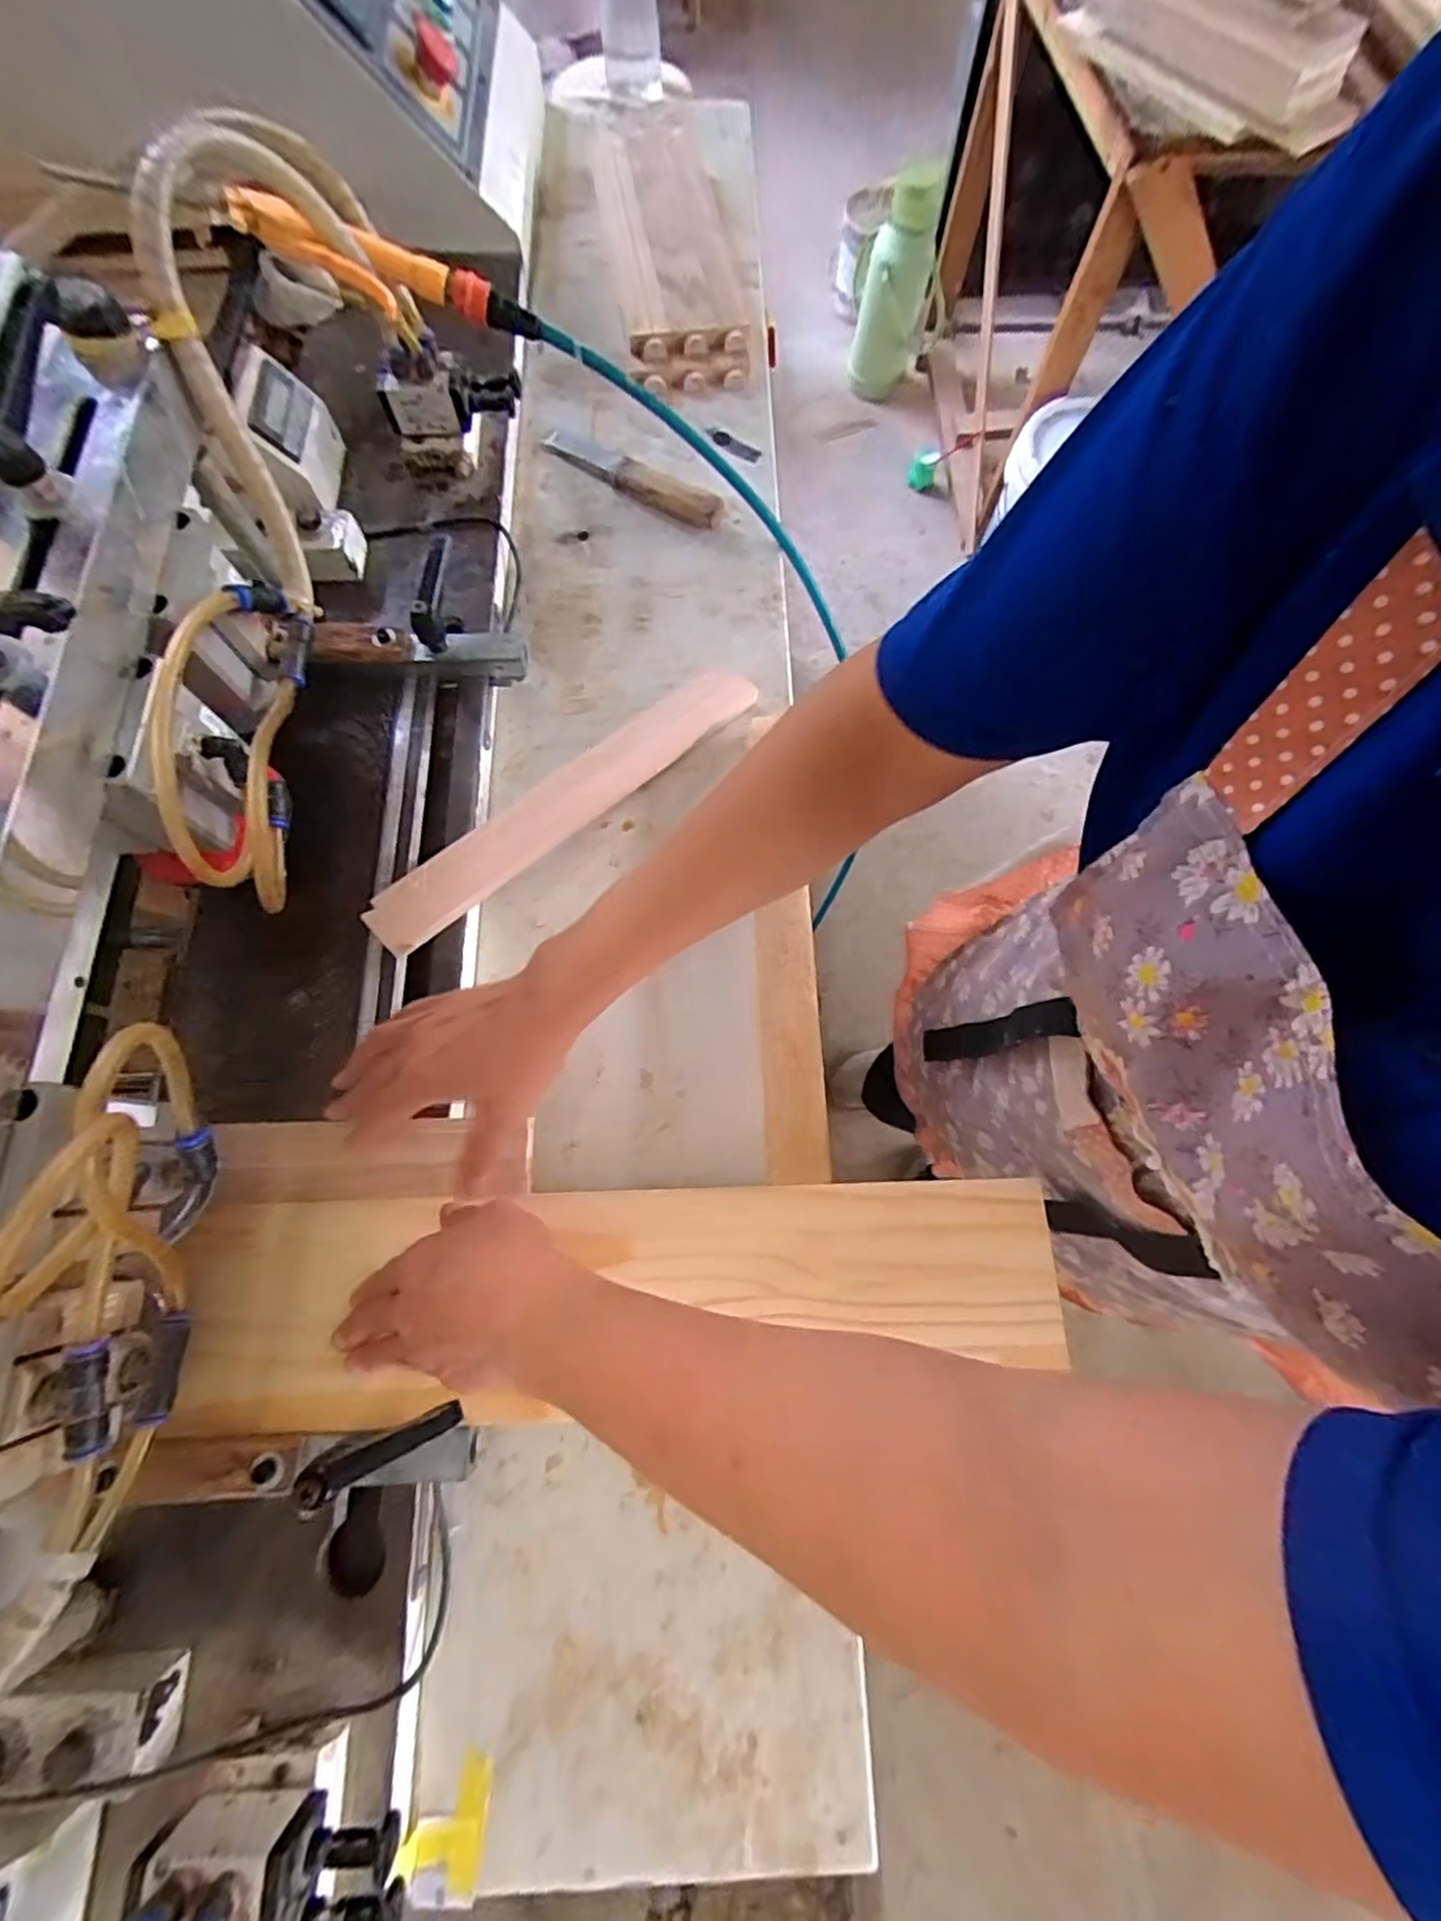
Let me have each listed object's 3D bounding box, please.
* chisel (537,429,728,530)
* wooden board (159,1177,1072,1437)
[{"bbox_3d":[-0.088,-0.447,0.628,0.191,0.019,0.039,30,74,7],"label":"chisel"},{"bbox_3d":[-0.053,0.192,0.402,0.499,0.013,0.118,-4,73,-3],"label":"wooden board"}]

